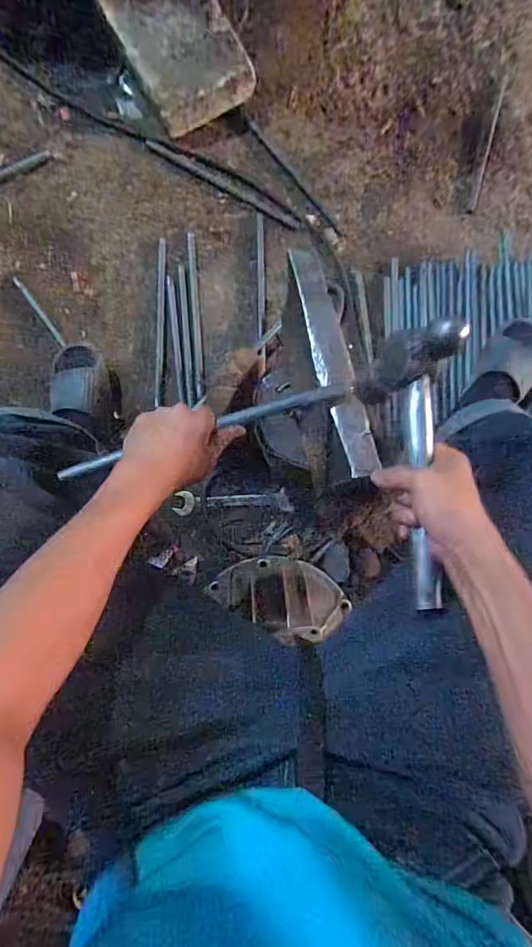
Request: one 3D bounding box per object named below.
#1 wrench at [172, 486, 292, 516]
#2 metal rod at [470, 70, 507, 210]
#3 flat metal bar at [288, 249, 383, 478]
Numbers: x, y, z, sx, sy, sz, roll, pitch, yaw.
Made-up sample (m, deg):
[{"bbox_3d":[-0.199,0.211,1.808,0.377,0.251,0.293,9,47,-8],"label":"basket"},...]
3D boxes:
[{"bbox_3d":[-0.060,0.054,0.883,0.219,0.010,0.042,-2,84,-6],"label":"wrench"},{"bbox_3d":[0.490,-0.725,1.017,0.011,0.007,0.334,16,83,-4],"label":"metal rod"},{"bbox_3d":[0.082,-0.141,0.572,0.041,0.010,0.294,-13,81,-9],"label":"flat metal bar"}]

